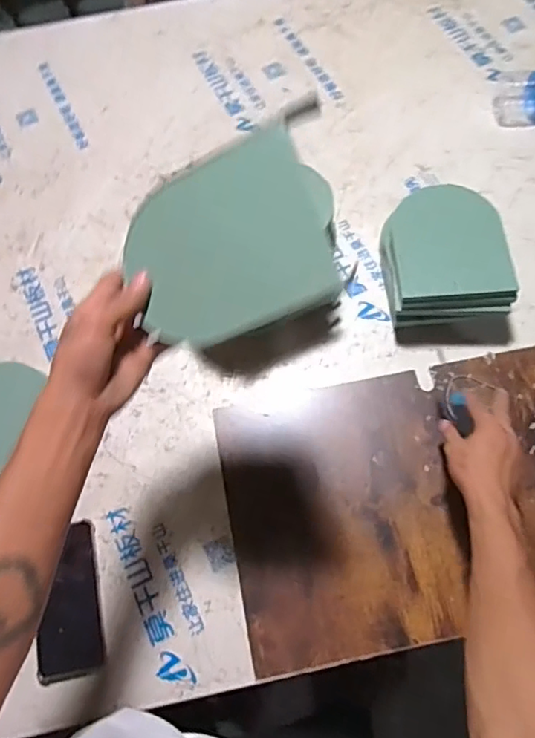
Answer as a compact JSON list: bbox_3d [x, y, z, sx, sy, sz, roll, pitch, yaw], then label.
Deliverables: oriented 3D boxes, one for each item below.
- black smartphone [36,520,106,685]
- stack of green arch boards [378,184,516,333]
[{"bbox_3d":[-0.238,0.276,0.662,0.073,0.014,0.167,-11,69,-2],"label":"black smartphone"},{"bbox_3d":[0.236,-0.150,0.765,0.151,0.100,0.177,-9,69,-1],"label":"stack of green arch boards"}]

